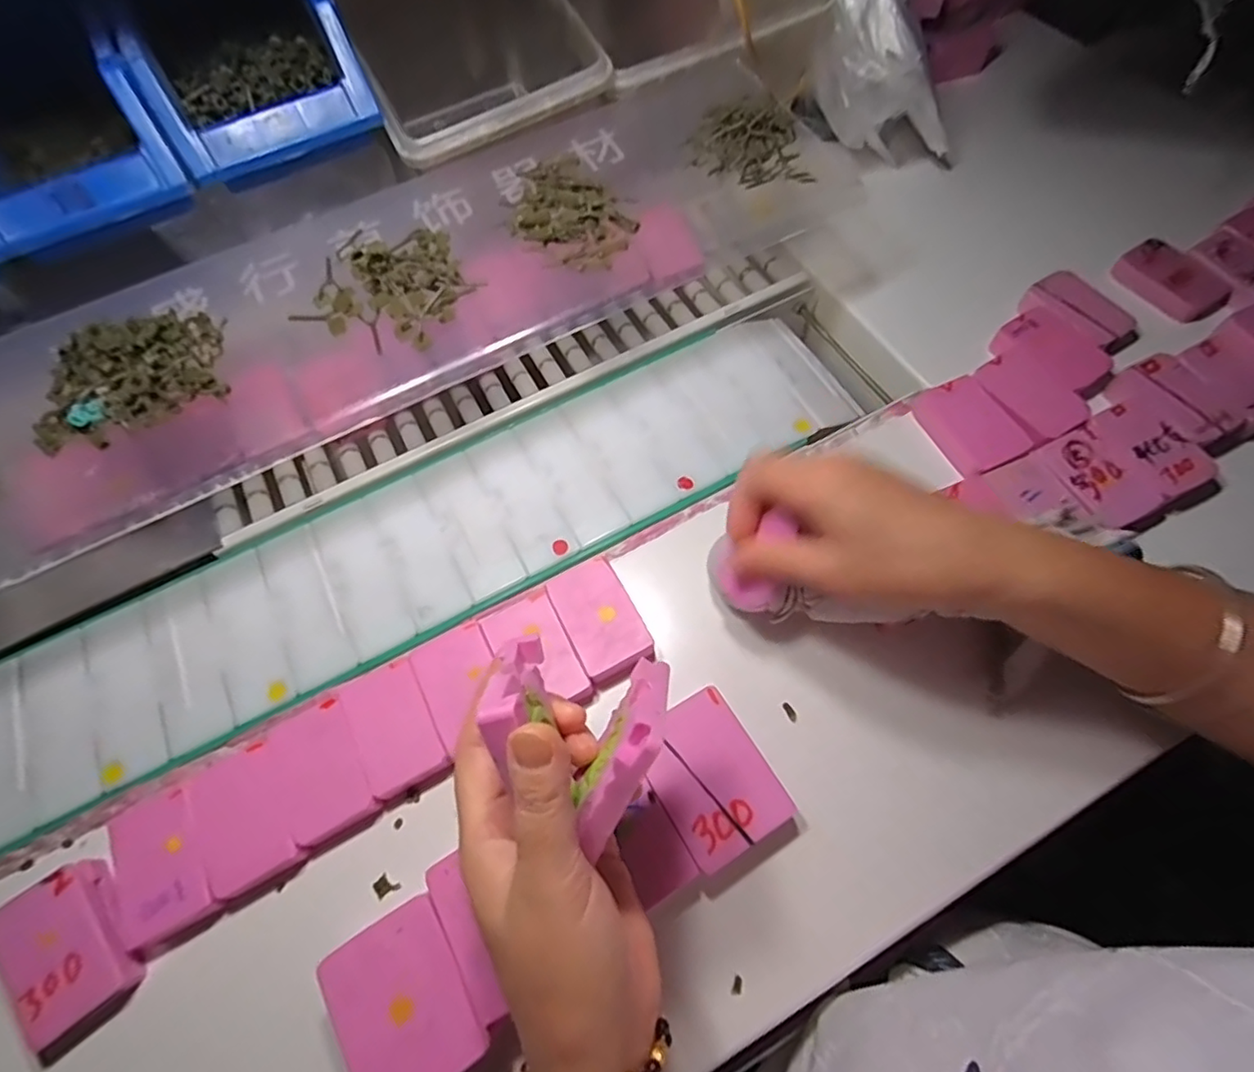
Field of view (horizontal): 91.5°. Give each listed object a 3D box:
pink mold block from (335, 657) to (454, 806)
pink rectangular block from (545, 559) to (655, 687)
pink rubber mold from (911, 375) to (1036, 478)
[{"bbox_3d":[-0.132,0.111,0.351,0.044,0.013,0.073,-28,66,-10],"label":"pink mold block"},{"bbox_3d":[-0.016,0.052,0.374,0.043,0.016,0.071,-27,66,-10],"label":"pink rectangular block"},{"bbox_3d":[0.237,-0.076,0.426,0.047,0.024,0.072,-24,65,-9],"label":"pink rubber mold"}]

